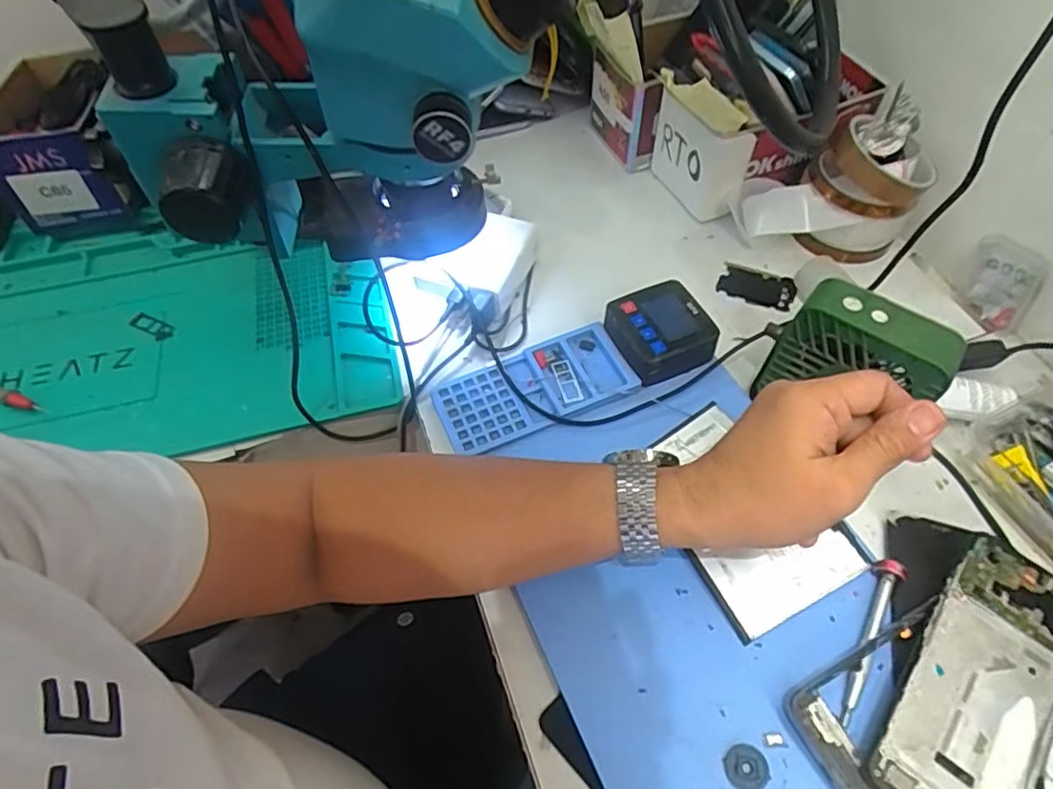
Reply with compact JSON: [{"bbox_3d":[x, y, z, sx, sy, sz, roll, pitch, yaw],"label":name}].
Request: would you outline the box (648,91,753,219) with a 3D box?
[{"bbox_3d":[0.161,-0.224,0.578,0.041,0.093,0.093,-20,57,-12],"label":"box"}]

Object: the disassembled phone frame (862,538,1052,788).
[{"bbox_3d":[0.253,0.160,0.339,0.072,0.005,0.164,38,69,13],"label":"disassembled phone frame"}]

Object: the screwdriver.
[{"bbox_3d":[0.203,0.143,0.359,0.015,0.011,0.101,25,60,18],"label":"screwdriver"}]

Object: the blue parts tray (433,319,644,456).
[{"bbox_3d":[0.005,-0.004,0.471,0.145,0.015,0.070,-22,58,-13],"label":"blue parts tray"}]

